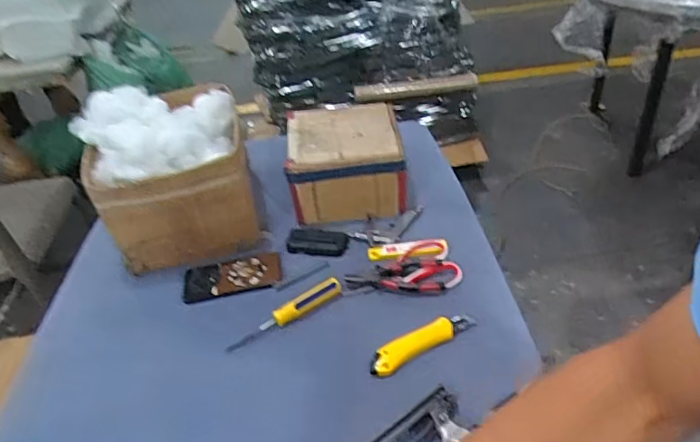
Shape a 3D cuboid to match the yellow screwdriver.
[{"bbox_3d":[-0.098,0.141,0.783,0.194,0.019,0.031,-28,42,-24],"label":"yellow screwdriver"}]

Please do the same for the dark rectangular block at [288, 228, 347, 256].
[{"bbox_3d":[-0.061,0.038,0.904,0.109,0.022,0.050,1,38,11],"label":"dark rectangular block"}]

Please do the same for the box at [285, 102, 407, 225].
[{"bbox_3d":[-0.008,-0.117,1.001,0.211,0.131,0.213,-6,38,2],"label":"box"}]

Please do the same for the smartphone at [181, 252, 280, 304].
[{"bbox_3d":[-0.199,0.093,0.865,0.161,0.017,0.081,-14,38,-8],"label":"smartphone"}]

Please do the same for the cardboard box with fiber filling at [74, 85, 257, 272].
[{"bbox_3d":[-0.319,-0.085,0.916,0.266,0.249,0.233,-15,38,-9],"label":"cardboard box with fiber filling"}]

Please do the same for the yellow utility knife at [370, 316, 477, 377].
[{"bbox_3d":[0.101,0.169,0.725,0.167,0.014,0.038,-23,40,-19],"label":"yellow utility knife"}]

